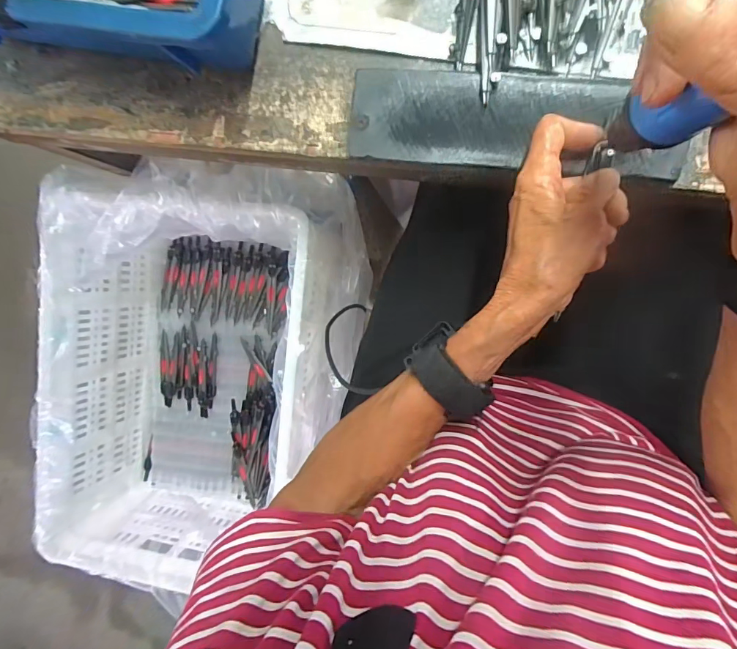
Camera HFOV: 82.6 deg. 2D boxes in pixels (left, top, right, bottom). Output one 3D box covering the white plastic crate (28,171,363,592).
[{"bbox_3d":[-0.220,0.068,0.591,0.368,0.212,0.531,12,98,9],"label":"white plastic crate"}]

